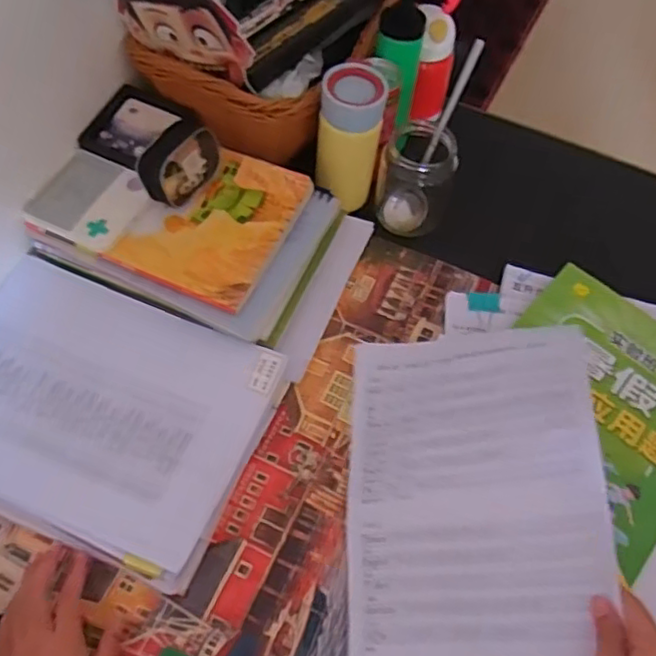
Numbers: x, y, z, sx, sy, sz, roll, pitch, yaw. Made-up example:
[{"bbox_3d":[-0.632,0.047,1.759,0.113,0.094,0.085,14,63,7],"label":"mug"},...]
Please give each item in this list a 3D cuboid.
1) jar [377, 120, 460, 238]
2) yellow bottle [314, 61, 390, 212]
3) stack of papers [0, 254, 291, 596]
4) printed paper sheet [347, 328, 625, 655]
[{"bbox_3d":[0.098,-0.164,0.696,0.076,0.110,0.079,1,61,-2],"label":"jar"},{"bbox_3d":[0.022,-0.200,0.677,0.066,0.146,0.069,11,61,4],"label":"yellow bottle"},{"bbox_3d":[-0.217,0.074,0.589,0.300,0.034,0.226,20,62,9],"label":"stack of papers"},{"bbox_3d":[0.118,0.127,0.524,0.206,0.024,0.284,-12,54,24],"label":"printed paper sheet"}]

